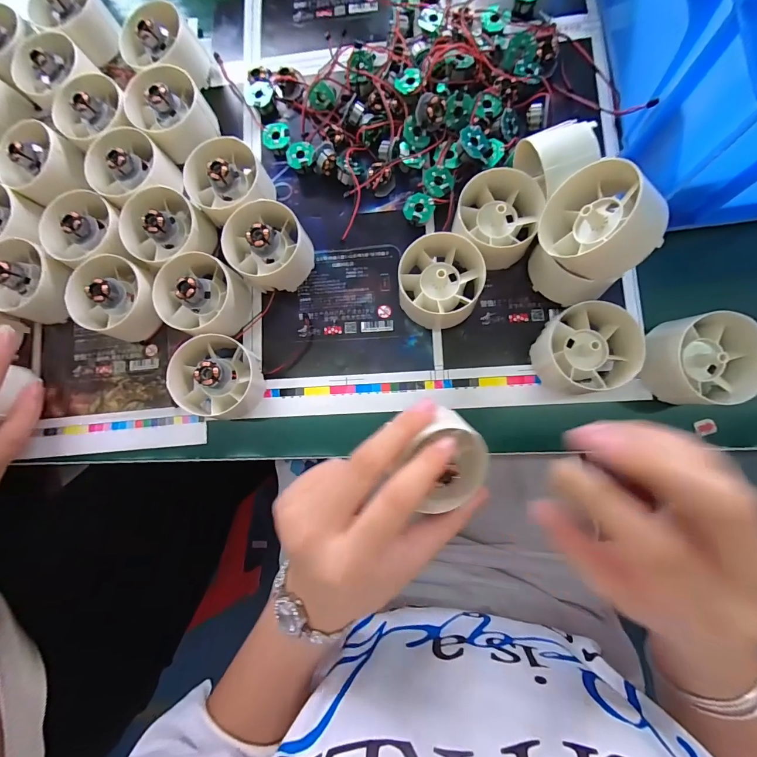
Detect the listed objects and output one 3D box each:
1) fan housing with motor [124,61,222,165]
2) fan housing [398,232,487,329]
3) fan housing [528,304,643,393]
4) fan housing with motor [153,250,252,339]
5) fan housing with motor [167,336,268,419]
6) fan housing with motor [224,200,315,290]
[{"bbox_3d":[-0.148,-0.193,0.265,0.051,0.033,0.059,-33,81,-1],"label":"fan housing with motor"},{"bbox_3d":[0.041,-0.062,0.242,0.053,0.032,0.051,-3,81,4],"label":"fan housing"},{"bbox_3d":[0.124,-0.018,0.227,0.051,0.035,0.051,-5,81,3],"label":"fan housing"},{"bbox_3d":[-0.116,-0.054,0.250,0.052,0.043,0.051,-1,82,4],"label":"fan housing with motor"},{"bbox_3d":[-0.104,0.000,0.243,0.046,0.043,0.050,-1,82,4],"label":"fan housing with motor"},{"bbox_3d":[-0.073,-0.089,0.251,0.051,0.042,0.051,-1,82,4],"label":"fan housing with motor"}]

